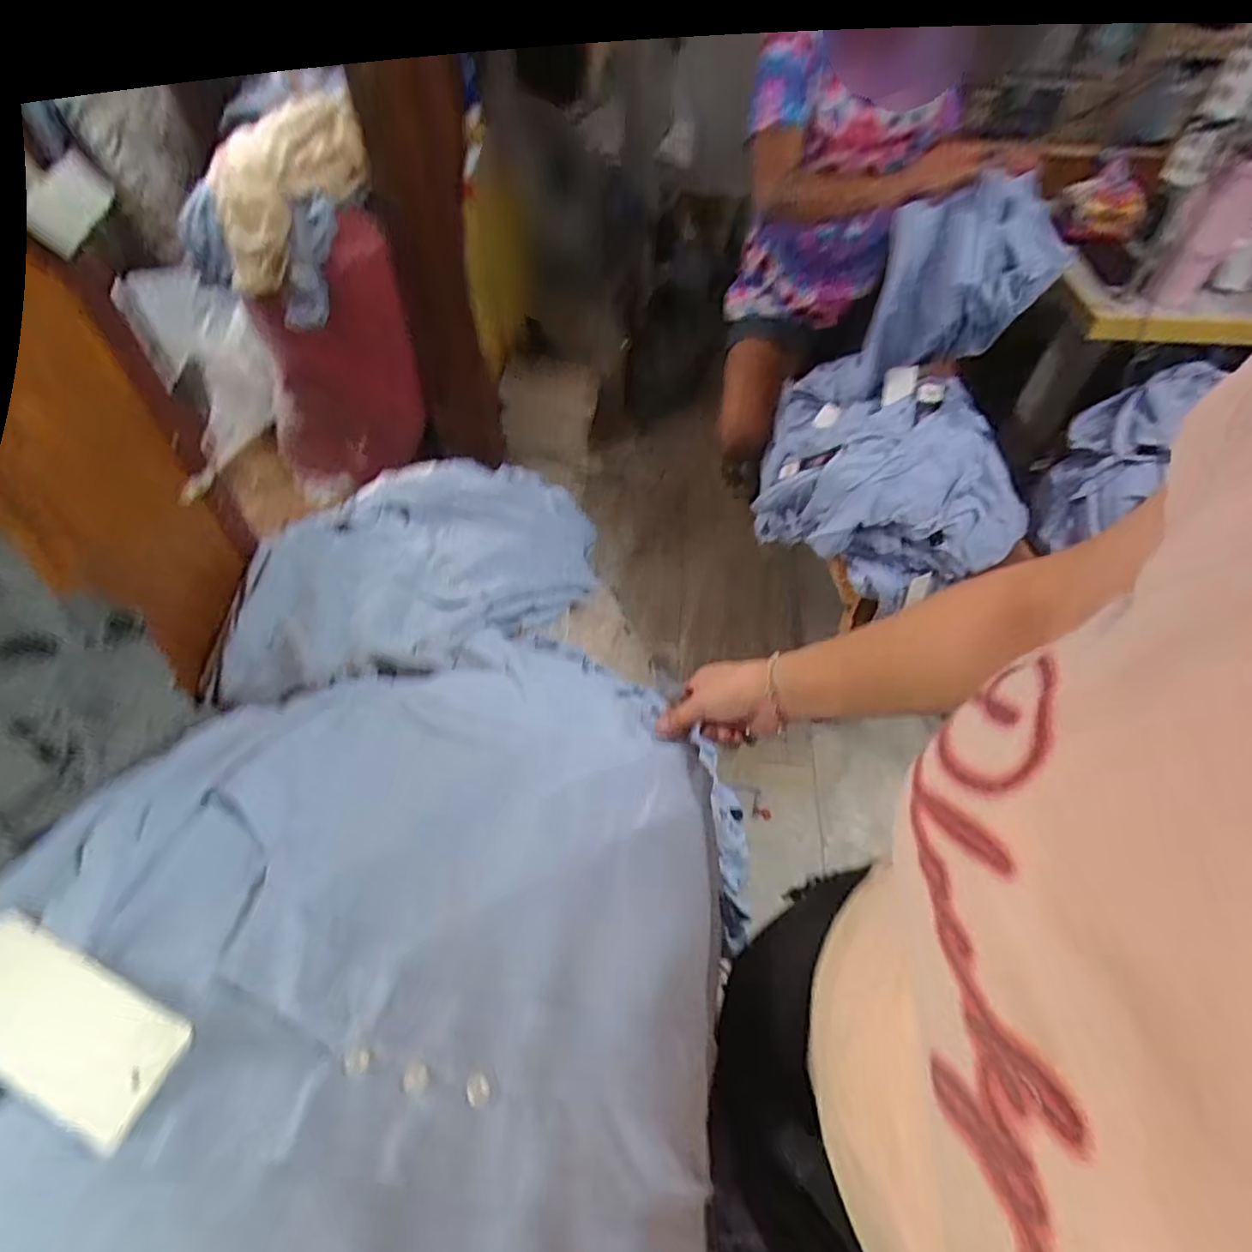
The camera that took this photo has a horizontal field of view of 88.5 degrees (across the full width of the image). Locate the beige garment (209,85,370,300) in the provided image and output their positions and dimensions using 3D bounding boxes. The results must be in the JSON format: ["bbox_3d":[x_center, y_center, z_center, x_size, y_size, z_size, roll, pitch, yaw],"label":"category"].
[{"bbox_3d":[-0.718,-0.937,1.383,0.332,0.288,0.181,-18,54,-14],"label":"beige garment"}]

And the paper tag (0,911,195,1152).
[{"bbox_3d":[-0.254,0.173,0.284,0.122,0.009,0.048,19,54,14],"label":"paper tag"}]

